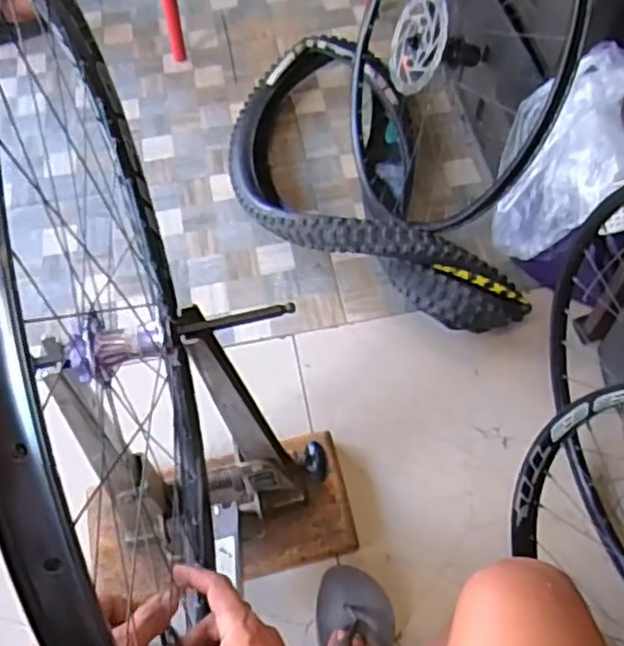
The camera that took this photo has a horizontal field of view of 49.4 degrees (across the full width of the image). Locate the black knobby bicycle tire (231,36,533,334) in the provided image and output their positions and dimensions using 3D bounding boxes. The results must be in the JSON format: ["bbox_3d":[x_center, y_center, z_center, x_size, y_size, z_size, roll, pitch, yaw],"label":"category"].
[{"bbox_3d":[0.068,-0.272,1.272,0.388,0.165,0.765,-21,62,-10],"label":"black knobby bicycle tire"}]

